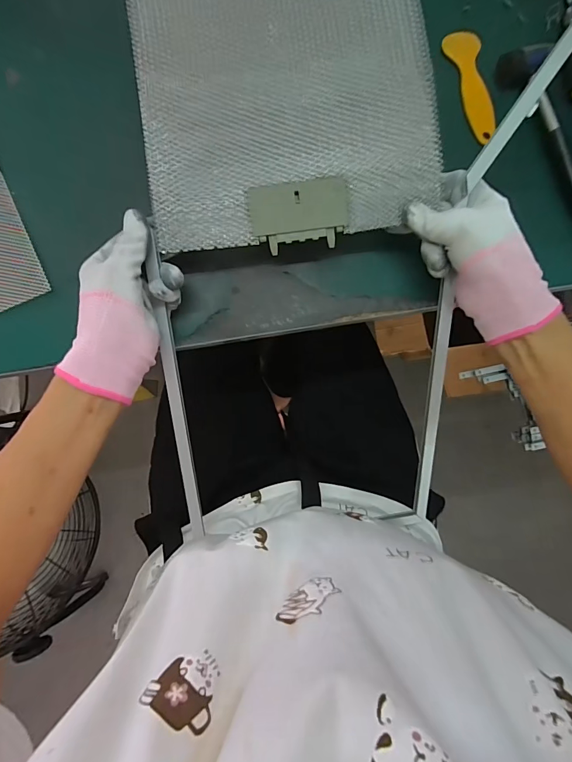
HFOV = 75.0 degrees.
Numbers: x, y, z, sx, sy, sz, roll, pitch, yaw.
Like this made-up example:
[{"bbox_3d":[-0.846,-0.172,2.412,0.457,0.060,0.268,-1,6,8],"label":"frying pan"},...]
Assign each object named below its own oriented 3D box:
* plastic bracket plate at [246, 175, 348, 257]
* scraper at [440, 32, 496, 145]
[{"bbox_3d":[0.012,-0.147,0.330,0.085,0.004,0.056,-7,101,-1],"label":"plastic bracket plate"},{"bbox_3d":[0.197,-0.312,0.395,0.033,0.008,0.125,-11,86,-4],"label":"scraper"}]

